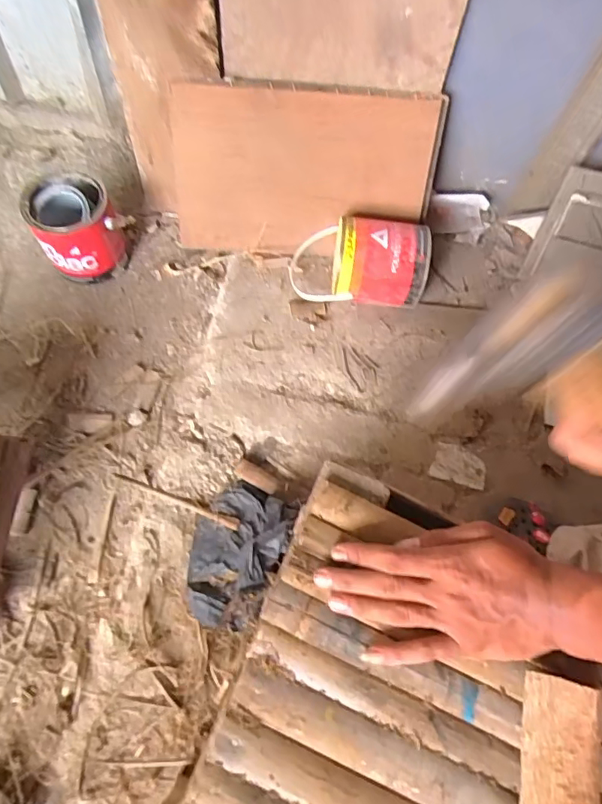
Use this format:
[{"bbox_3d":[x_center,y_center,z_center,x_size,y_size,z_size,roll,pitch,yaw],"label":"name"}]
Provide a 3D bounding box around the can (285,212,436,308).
[{"bbox_3d":[0.105,-0.262,0.972,0.250,0.154,0.151,10,67,-1],"label":"can"}]

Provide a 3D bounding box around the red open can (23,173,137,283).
[{"bbox_3d":[-0.416,-0.325,0.994,0.151,0.156,0.152,2,67,-4],"label":"red open can"}]

